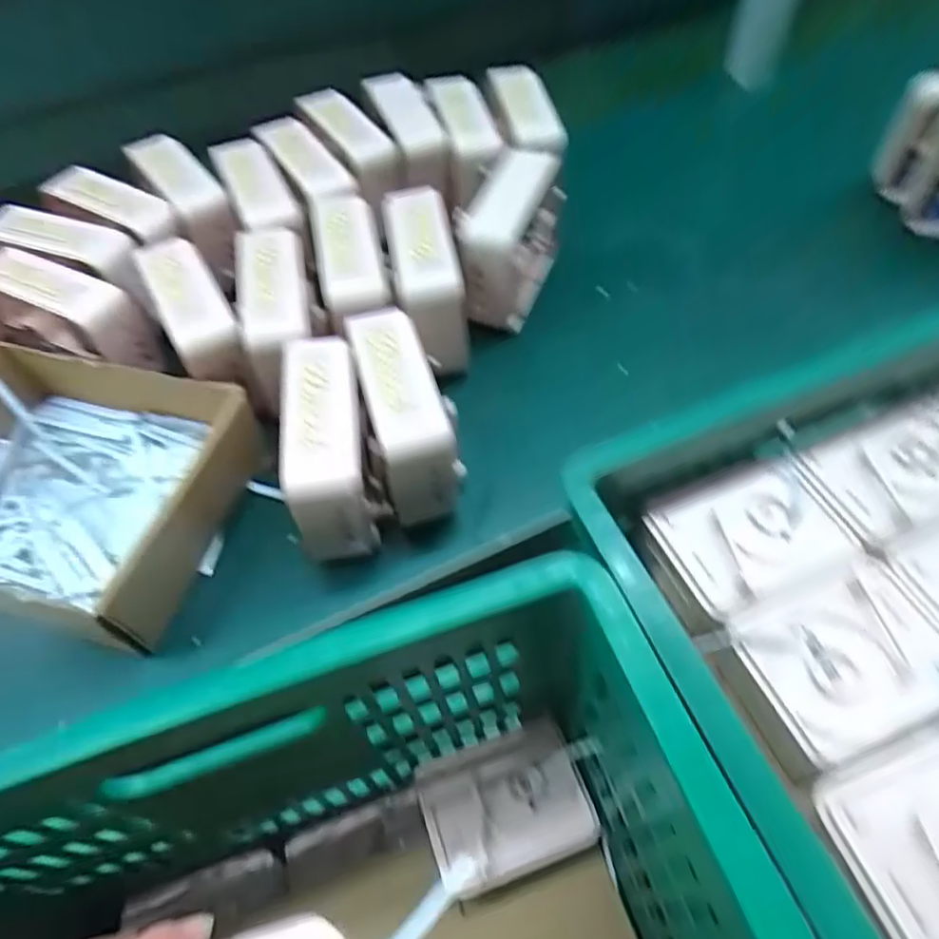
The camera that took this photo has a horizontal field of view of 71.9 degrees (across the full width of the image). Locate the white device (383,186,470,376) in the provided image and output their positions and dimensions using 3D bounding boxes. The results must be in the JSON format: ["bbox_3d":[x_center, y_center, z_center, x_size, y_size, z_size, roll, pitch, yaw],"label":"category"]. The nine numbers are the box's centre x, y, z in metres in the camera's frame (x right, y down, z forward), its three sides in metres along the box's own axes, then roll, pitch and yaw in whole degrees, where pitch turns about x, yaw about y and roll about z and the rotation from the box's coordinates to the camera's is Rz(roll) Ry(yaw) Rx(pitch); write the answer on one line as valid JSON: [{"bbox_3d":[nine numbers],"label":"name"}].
[{"bbox_3d":[-0.036,-0.141,0.517,0.055,0.087,0.148,-10,55,-3],"label":"white device"}]

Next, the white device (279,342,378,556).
[{"bbox_3d":[-0.094,-0.009,0.437,0.052,0.104,0.124,-11,55,-4],"label":"white device"}]

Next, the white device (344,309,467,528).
[{"bbox_3d":[-0.044,-0.033,0.452,0.050,0.106,0.124,-15,56,-7],"label":"white device"}]

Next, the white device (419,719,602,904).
[{"bbox_3d":[0.028,0.263,0.505,0.122,0.023,0.095,-18,56,-8],"label":"white device"}]

